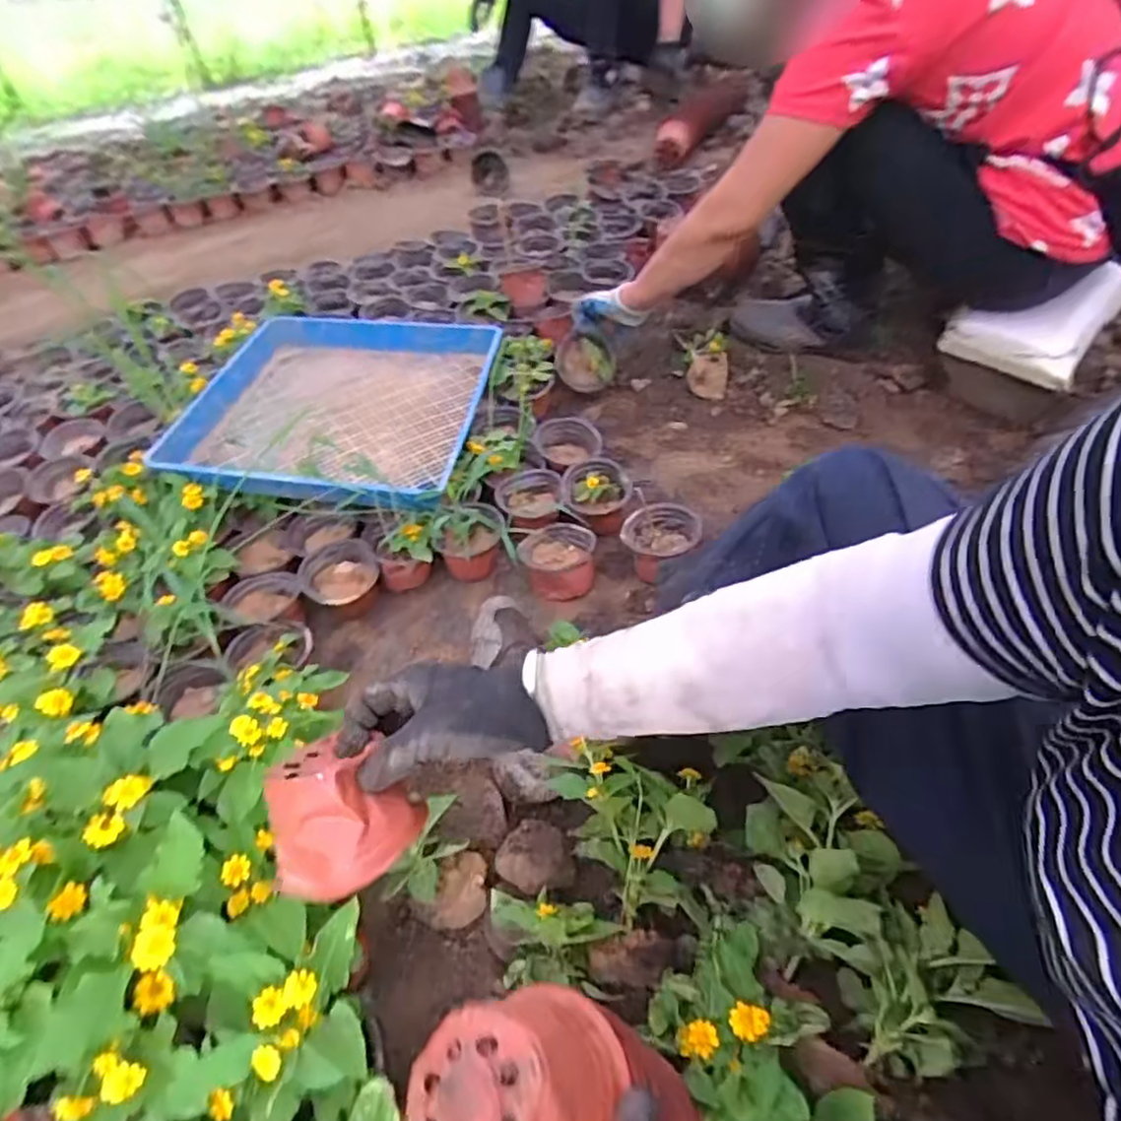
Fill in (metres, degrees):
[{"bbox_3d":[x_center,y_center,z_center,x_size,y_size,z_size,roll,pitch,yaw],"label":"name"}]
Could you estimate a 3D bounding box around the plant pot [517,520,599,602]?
[{"bbox_3d":[-0.001,-0.002,0.906,0.094,0.074,0.084,-5,47,5],"label":"plant pot"}]

